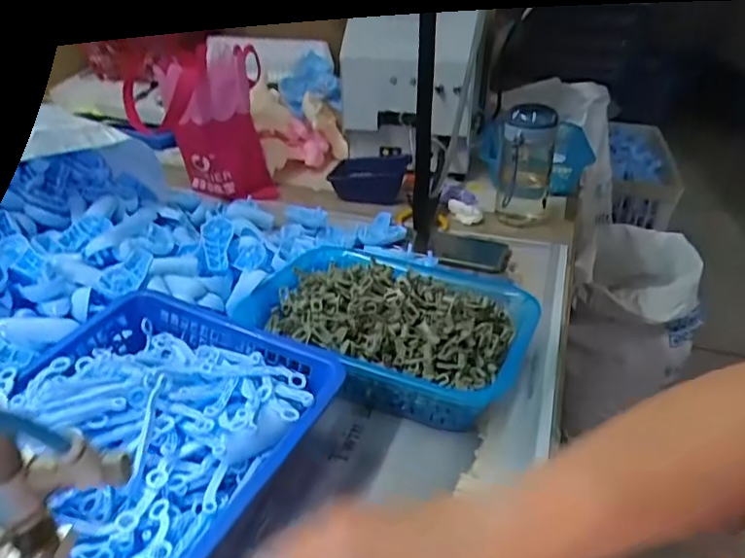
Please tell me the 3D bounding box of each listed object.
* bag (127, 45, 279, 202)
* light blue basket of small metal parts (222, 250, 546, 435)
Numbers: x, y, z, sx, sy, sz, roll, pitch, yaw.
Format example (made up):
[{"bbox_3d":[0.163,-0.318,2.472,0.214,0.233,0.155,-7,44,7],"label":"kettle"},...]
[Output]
[{"bbox_3d":[-0.255,-0.232,0.876,0.183,0.224,0.103,-21,37,-33],"label":"bag"},{"bbox_3d":[0.010,0.043,0.543,0.266,0.062,0.185,17,33,24],"label":"light blue basket of small metal parts"}]

